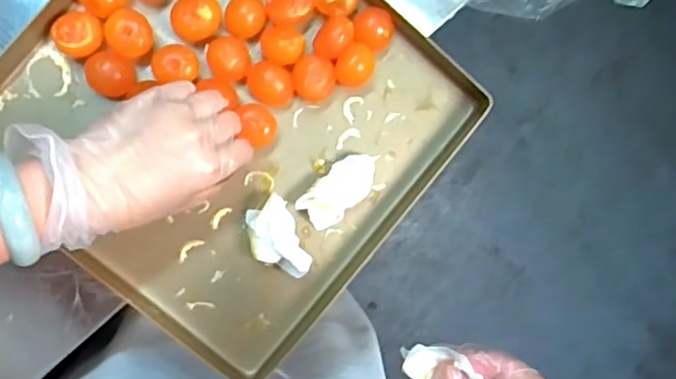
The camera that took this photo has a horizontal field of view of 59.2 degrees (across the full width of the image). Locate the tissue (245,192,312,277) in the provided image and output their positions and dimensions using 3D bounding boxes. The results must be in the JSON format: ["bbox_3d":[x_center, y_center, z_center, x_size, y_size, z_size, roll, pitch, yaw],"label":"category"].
[{"bbox_3d":[-0.045,0.037,0.431,0.035,0.031,0.058,-25,95,-6],"label":"tissue"}]

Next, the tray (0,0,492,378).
[{"bbox_3d":[-0.075,-0.046,0.427,0.288,0.024,0.283,40,86,-7],"label":"tray"}]

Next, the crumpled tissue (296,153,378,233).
[{"bbox_3d":[0.002,0.000,0.439,0.032,0.020,0.065,45,86,-7],"label":"crumpled tissue"}]

